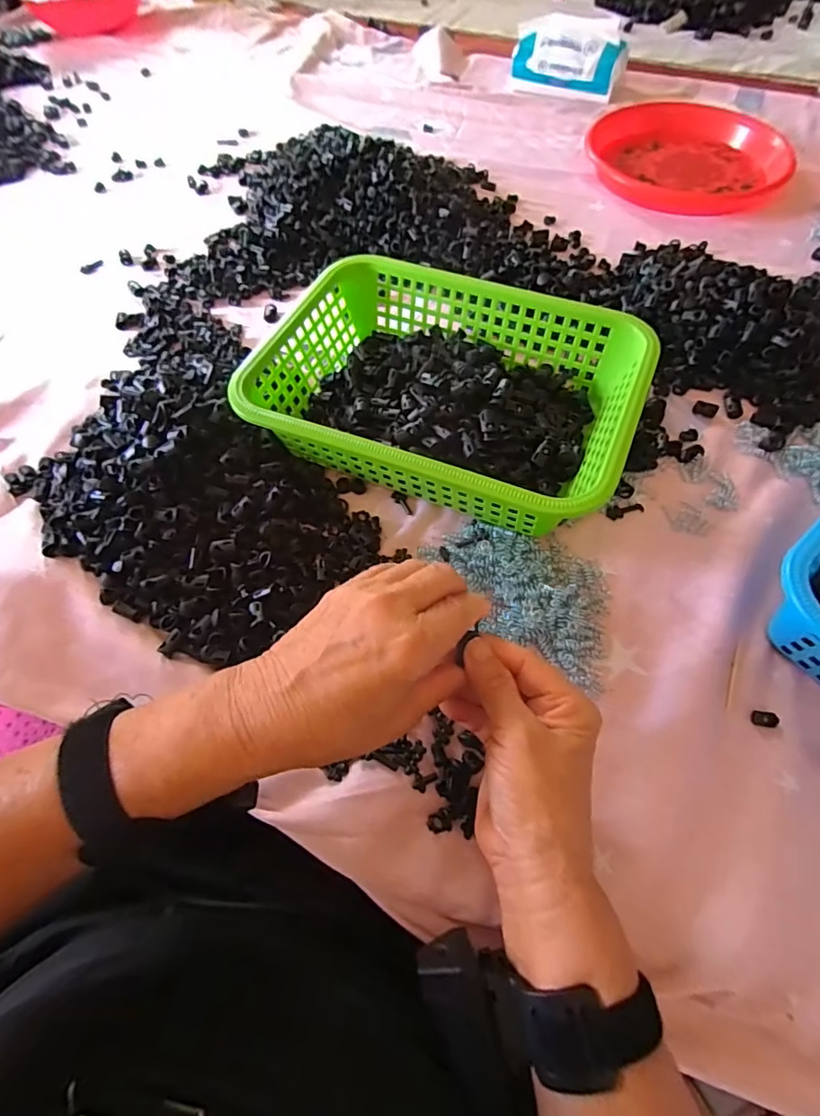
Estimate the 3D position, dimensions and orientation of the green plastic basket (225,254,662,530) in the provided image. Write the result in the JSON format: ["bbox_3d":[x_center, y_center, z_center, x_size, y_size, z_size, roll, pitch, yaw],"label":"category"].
[{"bbox_3d":[0.031,-0.141,0.432,0.293,0.077,0.209,20,64,11],"label":"green plastic basket"}]

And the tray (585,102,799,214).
[{"bbox_3d":[0.353,-0.545,0.668,0.217,0.036,0.247,-10,63,-4],"label":"tray"}]

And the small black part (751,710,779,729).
[{"bbox_3d":[0.237,0.107,0.339,0.016,0.005,0.011,10,63,6],"label":"small black part"}]

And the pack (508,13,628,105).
[{"bbox_3d":[0.237,-0.752,0.765,0.164,0.076,0.071,19,64,10],"label":"pack"}]

